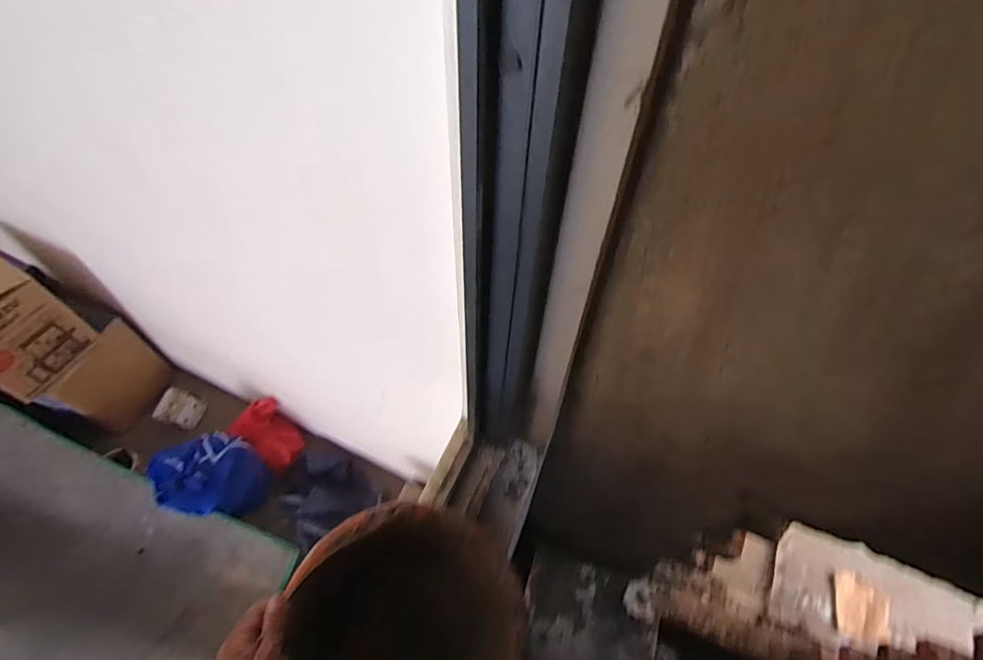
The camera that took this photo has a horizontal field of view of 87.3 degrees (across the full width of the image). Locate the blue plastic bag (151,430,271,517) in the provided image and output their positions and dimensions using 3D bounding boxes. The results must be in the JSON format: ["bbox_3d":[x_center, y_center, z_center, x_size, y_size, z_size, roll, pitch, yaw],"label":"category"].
[{"bbox_3d":[-0.748,0.388,1.380,0.213,0.223,0.226,33,60,18],"label":"blue plastic bag"}]

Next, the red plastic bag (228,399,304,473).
[{"bbox_3d":[-0.661,0.301,1.533,0.199,0.078,0.146,31,60,17],"label":"red plastic bag"}]

